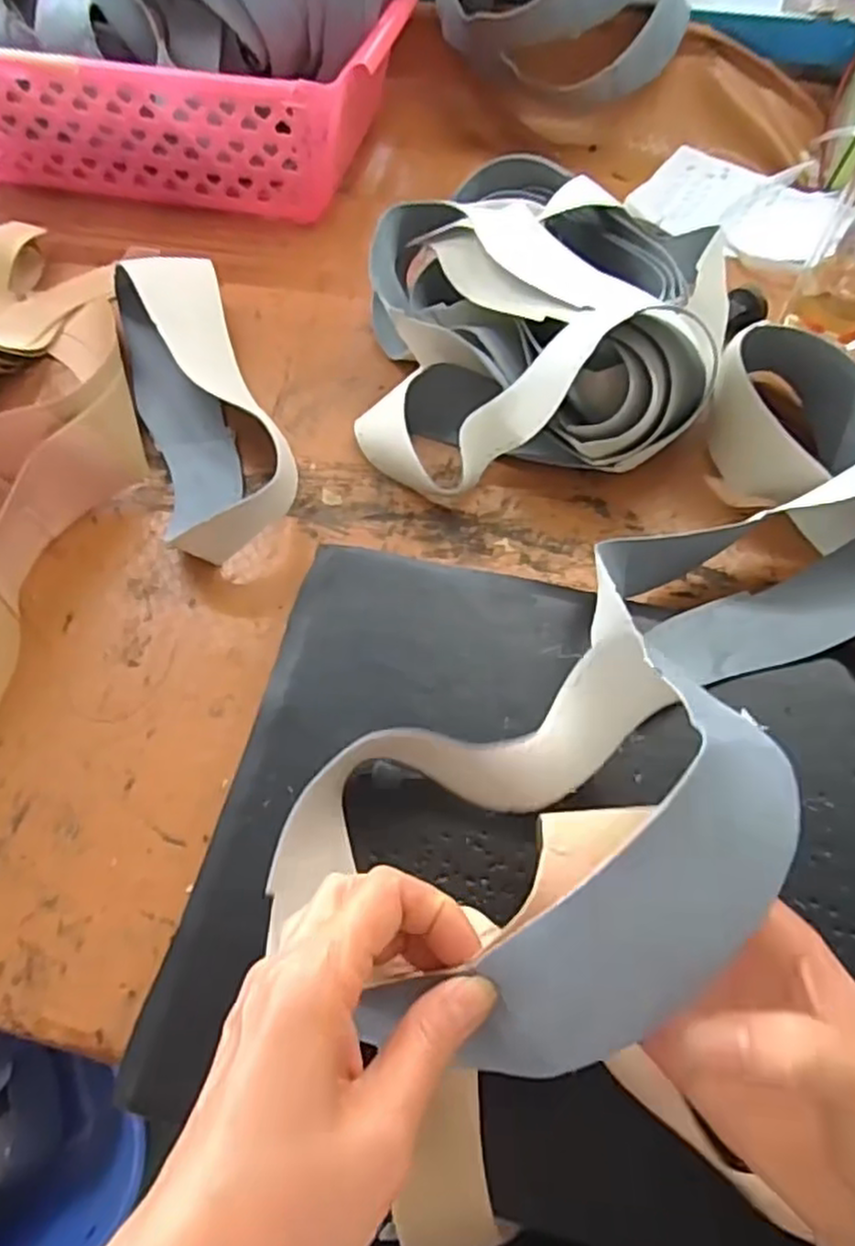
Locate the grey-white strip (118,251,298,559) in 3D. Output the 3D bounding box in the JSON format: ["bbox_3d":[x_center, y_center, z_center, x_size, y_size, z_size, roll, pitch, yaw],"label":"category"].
[{"bbox_3d":[-0.160,-0.160,0.515,0.096,0.056,0.245,-16,63,-9],"label":"grey-white strip"}]

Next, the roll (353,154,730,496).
[{"bbox_3d":[0.095,-0.244,0.534,0.273,0.090,0.308,1,61,0],"label":"roll"}]

